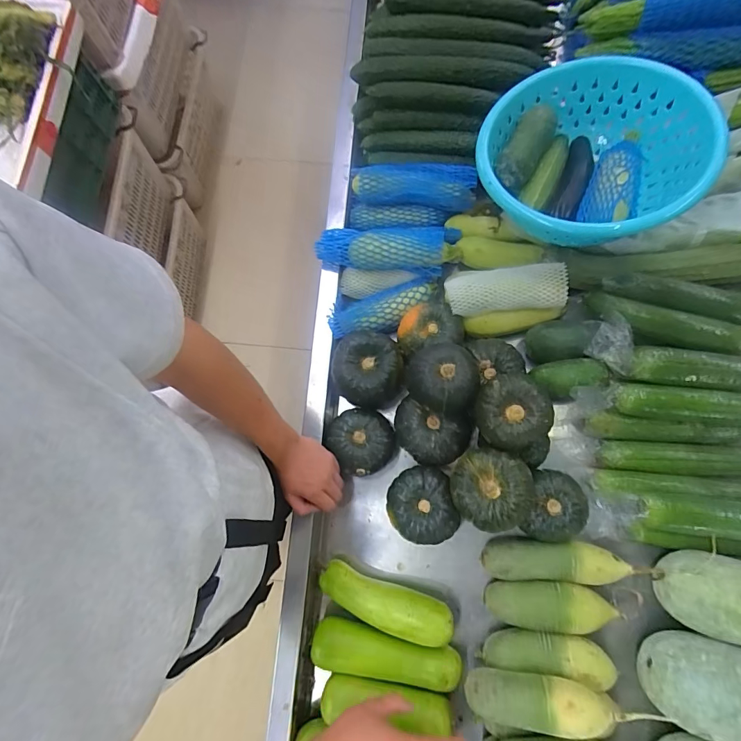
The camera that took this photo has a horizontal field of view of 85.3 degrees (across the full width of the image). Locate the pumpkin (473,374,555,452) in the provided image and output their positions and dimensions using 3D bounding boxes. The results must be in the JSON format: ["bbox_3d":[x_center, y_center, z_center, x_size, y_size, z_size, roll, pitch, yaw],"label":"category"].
[{"bbox_3d":[0.199,0.063,0.573,0.094,0.074,0.103,0,79,1],"label":"pumpkin"}]

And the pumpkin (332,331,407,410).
[{"bbox_3d":[-0.002,0.003,0.686,0.118,0.080,0.121,0,79,1],"label":"pumpkin"}]

